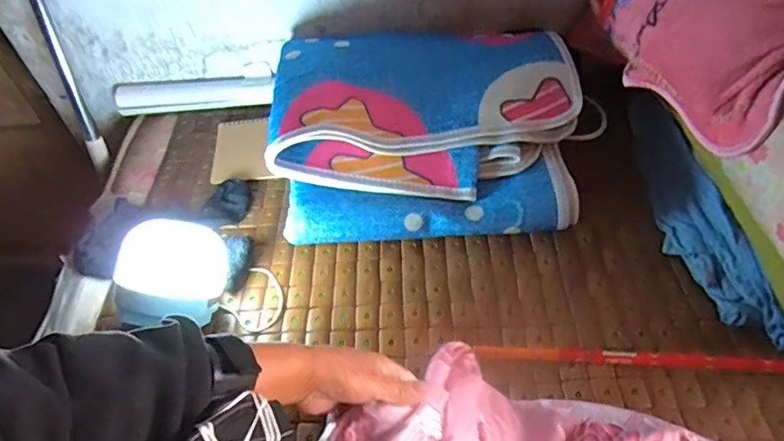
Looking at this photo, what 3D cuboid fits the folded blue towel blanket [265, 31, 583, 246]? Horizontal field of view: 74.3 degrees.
[{"bbox_3d":[0.058,-0.138,0.806,0.465,0.149,0.360,-2,50,3],"label":"folded blue towel blanket"}]

